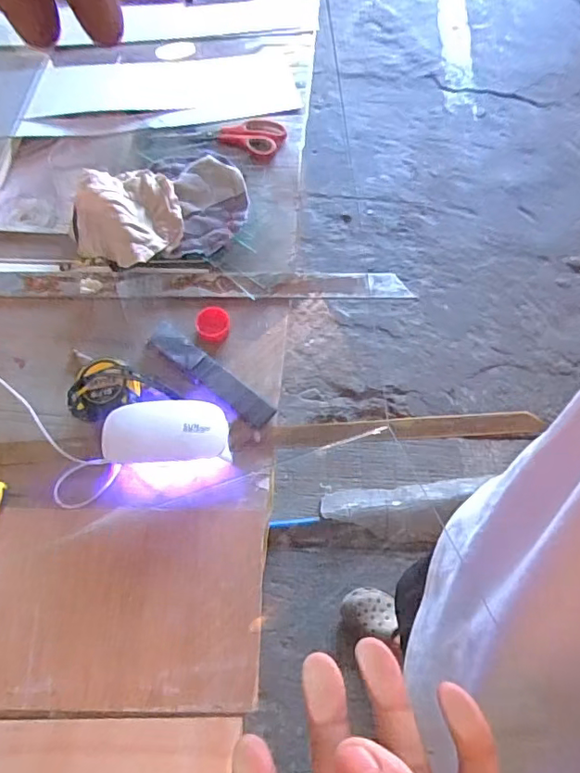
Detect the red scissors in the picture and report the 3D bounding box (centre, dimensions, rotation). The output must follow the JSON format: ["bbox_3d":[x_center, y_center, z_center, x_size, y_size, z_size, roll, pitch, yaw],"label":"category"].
[{"bbox_3d":[-0.110,-0.375,0.801,0.203,0.006,0.074,0,64,-1],"label":"red scissors"}]

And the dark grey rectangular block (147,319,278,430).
[{"bbox_3d":[-0.095,-0.018,0.629,0.179,0.008,0.031,38,70,16],"label":"dark grey rectangular block"}]

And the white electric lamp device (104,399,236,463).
[{"bbox_3d":[-0.128,0.053,0.568,0.126,0.059,0.061,-5,64,-3],"label":"white electric lamp device"}]

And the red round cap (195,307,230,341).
[{"bbox_3d":[-0.094,-0.076,0.652,0.040,0.009,0.047,-4,64,-2],"label":"red round cap"}]

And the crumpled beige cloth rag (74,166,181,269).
[{"bbox_3d":[-0.217,-0.224,0.708,0.137,0.043,0.159,-23,67,-11],"label":"crumpled beige cloth rag"}]

